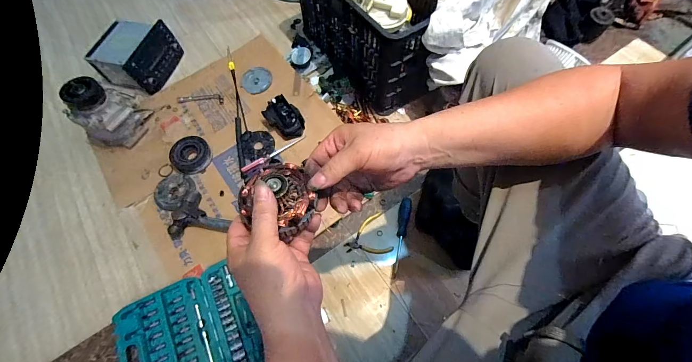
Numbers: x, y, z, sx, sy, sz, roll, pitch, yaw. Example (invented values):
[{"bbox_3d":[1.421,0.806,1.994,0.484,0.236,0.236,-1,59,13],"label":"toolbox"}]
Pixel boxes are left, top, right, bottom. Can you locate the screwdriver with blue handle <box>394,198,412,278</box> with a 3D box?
[{"bbox_3d":[0.135,0.134,0.755,0.028,0.028,0.188,11,65,7],"label":"screwdriver with blue handle"}]

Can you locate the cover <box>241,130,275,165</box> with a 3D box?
[{"bbox_3d":[-0.250,-0.103,0.872,0.091,0.013,0.096,1,73,-4],"label":"cover"}]

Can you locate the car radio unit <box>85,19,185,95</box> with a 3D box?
[{"bbox_3d":[-0.674,-0.409,0.999,0.204,0.120,0.207,16,66,9],"label":"car radio unit"}]

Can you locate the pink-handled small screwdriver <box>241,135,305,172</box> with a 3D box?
[{"bbox_3d":[-0.199,-0.076,0.850,0.191,0.020,0.021,-35,68,-14],"label":"pink-handled small screwdriver"}]

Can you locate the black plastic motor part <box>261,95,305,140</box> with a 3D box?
[{"bbox_3d":[-0.176,-0.178,0.881,0.118,0.061,0.082,41,73,19],"label":"black plastic motor part"}]

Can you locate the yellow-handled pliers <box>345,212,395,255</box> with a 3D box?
[{"bbox_3d":[0.051,0.142,0.763,0.110,0.014,0.097,-17,65,-6],"label":"yellow-handled pliers"}]

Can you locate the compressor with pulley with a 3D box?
[{"bbox_3d":[-0.668,-0.199,0.854,0.139,0.185,0.174,34,70,16],"label":"compressor with pulley"}]

